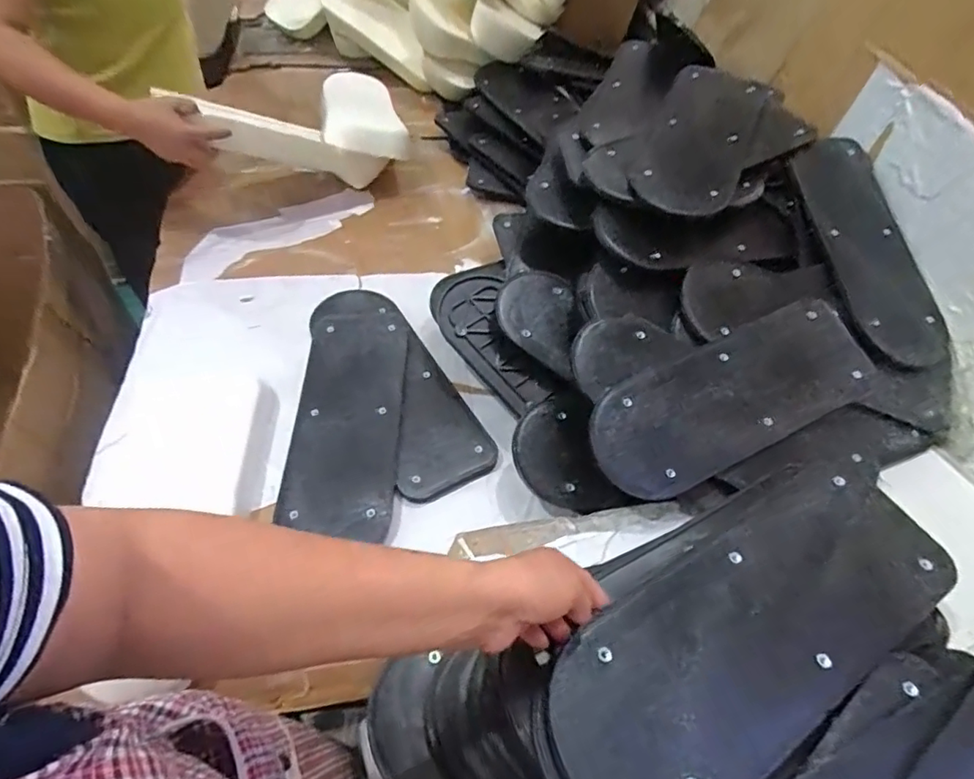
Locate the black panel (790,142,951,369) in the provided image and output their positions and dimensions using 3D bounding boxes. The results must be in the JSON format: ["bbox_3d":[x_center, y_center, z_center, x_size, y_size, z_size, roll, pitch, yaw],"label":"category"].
[{"bbox_3d":[0.583,-0.220,0.853,0.151,0.024,0.390,-6,71,-7],"label":"black panel"}]

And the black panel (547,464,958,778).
[{"bbox_3d":[0.229,0.197,0.467,0.398,0.022,0.146,-24,53,-23],"label":"black panel"}]

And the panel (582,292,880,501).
[{"bbox_3d":[0.322,0.004,0.716,0.418,0.014,0.149,-22,71,-16],"label":"panel"}]

